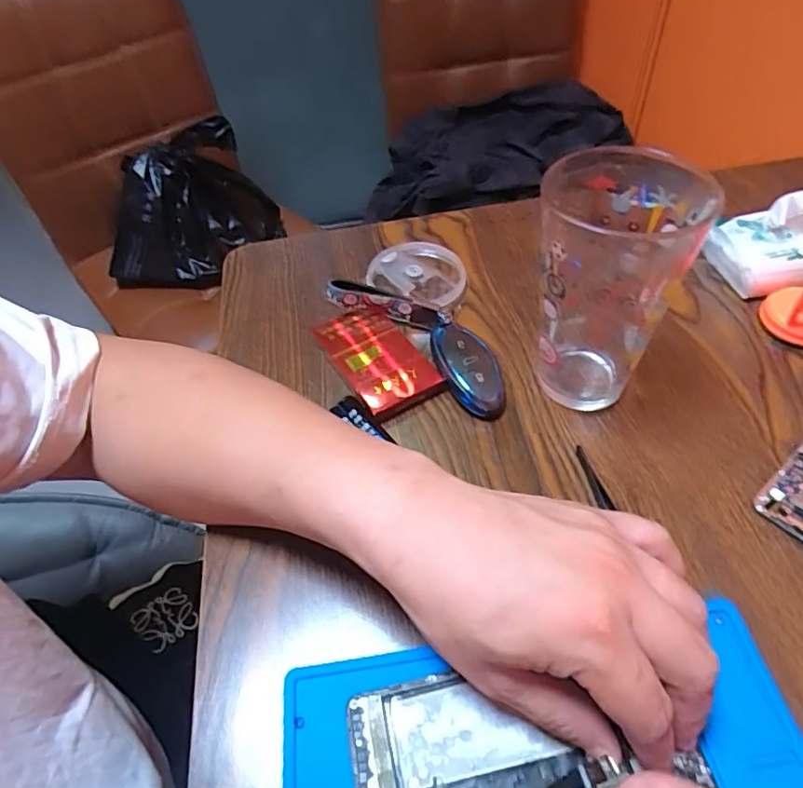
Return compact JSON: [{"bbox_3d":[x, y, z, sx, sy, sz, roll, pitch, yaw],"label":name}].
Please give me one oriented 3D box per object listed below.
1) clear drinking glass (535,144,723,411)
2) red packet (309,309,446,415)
[{"bbox_3d":[0.124,-0.061,0.339,0.083,0.142,0.083,18,54,19],"label":"clear drinking glass"},{"bbox_3d":[-0.019,-0.028,0.405,0.056,0.014,0.098,-25,52,-16],"label":"red packet"}]

